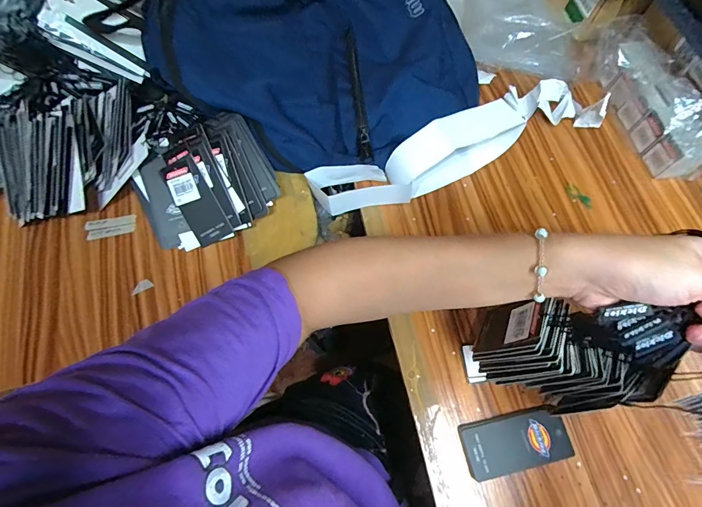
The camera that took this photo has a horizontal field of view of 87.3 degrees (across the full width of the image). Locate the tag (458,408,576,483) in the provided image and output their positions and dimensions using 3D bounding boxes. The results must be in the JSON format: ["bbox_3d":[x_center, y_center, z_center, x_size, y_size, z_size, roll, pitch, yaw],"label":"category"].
[{"bbox_3d":[0.175,0.198,0.388,0.113,0.007,0.055,-13,65,-5],"label":"tag"}]

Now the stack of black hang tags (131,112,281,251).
[{"bbox_3d":[-0.185,-0.087,0.464,0.167,0.064,0.135,-31,72,-10],"label":"stack of black hang tags"}]

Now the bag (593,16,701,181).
[{"bbox_3d":[0.409,-0.223,0.505,0.075,0.074,0.246,-16,70,-5],"label":"bag"}]

